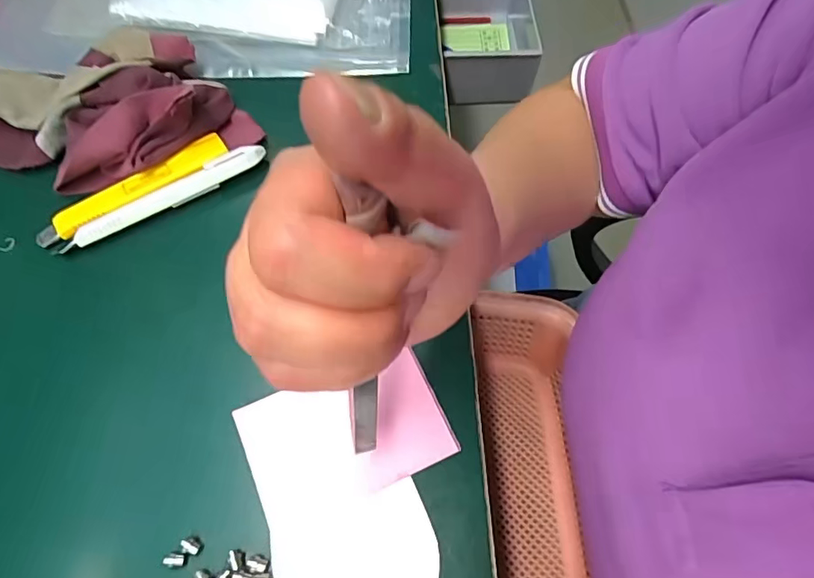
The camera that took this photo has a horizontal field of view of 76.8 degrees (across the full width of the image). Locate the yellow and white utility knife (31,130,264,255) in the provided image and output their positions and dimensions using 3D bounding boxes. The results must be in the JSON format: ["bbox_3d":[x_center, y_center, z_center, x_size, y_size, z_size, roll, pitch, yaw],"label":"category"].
[{"bbox_3d":[-0.162,-0.063,0.328,0.139,0.013,0.036,-29,67,-15],"label":"yellow and white utility knife"}]

